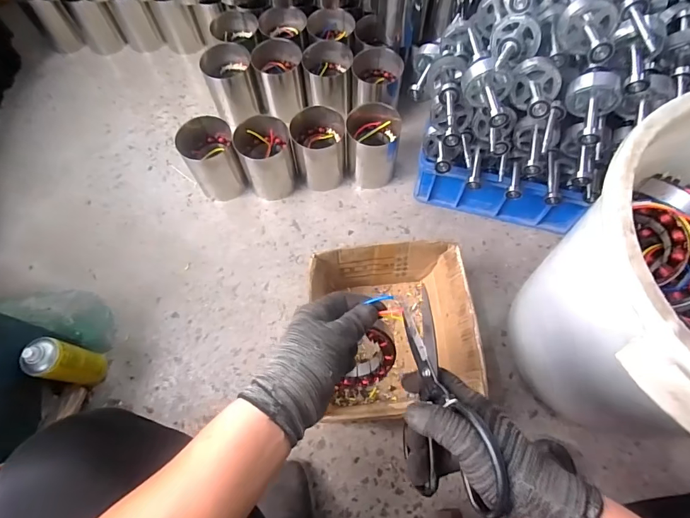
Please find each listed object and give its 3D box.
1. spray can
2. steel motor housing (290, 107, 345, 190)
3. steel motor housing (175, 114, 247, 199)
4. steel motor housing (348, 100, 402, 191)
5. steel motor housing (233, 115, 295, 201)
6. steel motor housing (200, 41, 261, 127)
[{"bbox_3d":[-0.502,0.188,0.727,0.068,0.182,0.062,0,66,1],"label":"spray can"},{"bbox_3d":[-0.057,-0.257,0.943,0.113,0.154,0.119,0,66,1],"label":"steel motor housing"},{"bbox_3d":[-0.305,-0.233,0.935,0.113,0.149,0.127,-20,68,-7],"label":"steel motor housing"},{"bbox_3d":[0.065,-0.260,0.929,0.112,0.177,0.108,0,66,1],"label":"steel motor housing"},{"bbox_3d":[-0.176,-0.229,0.931,0.119,0.150,0.118,-19,67,-7],"label":"steel motor housing"},{"bbox_3d":[-0.284,-0.438,1.020,0.116,0.157,0.097,-14,67,-5],"label":"steel motor housing"}]

